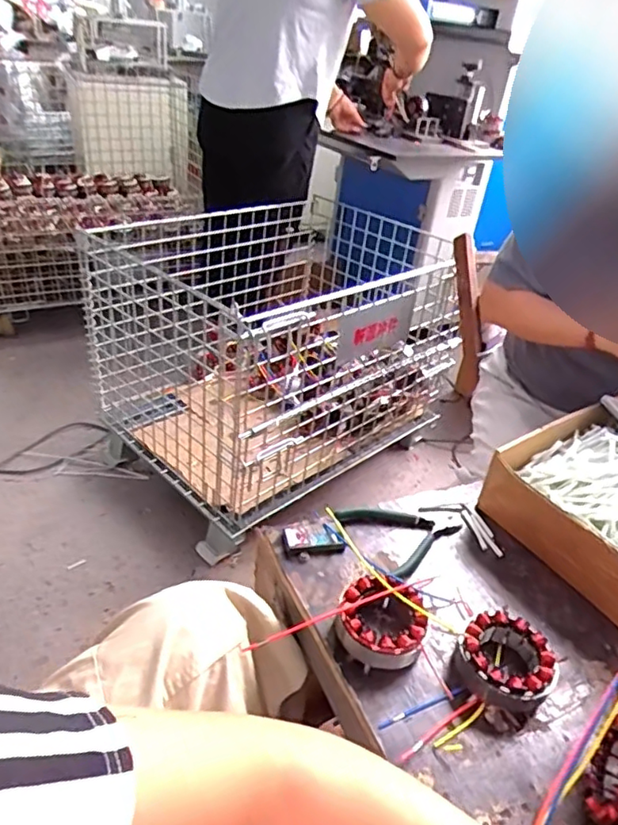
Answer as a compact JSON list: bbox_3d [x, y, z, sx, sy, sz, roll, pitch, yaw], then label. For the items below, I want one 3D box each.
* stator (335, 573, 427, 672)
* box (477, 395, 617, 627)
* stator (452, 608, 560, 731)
[{"bbox_3d":[0.071,0.203,0.568,0.081,0.049,0.079,16,34,14],"label":"stator"},{"bbox_3d":[0.396,0.106,0.712,0.292,0.095,0.246,-15,39,-30],"label":"box"},{"bbox_3d":[0.186,0.236,0.548,0.082,0.040,0.084,-18,41,-33],"label":"stator"}]

